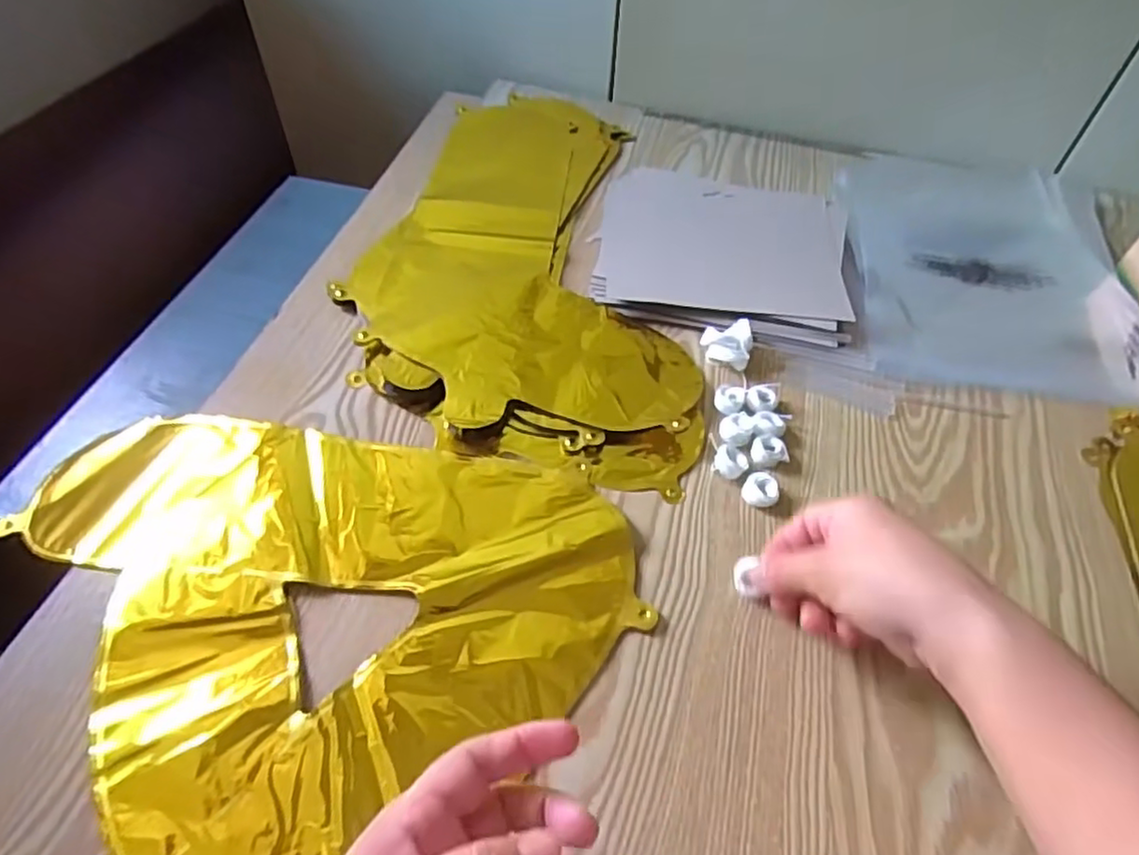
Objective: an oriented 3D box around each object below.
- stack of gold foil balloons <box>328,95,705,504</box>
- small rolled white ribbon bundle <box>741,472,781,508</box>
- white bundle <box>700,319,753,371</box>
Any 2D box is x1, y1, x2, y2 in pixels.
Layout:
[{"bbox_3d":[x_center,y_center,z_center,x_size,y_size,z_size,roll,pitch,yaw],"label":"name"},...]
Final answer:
[{"bbox_3d":[-0.014,-0.152,0.565,0.276,0.014,0.427,12,52,5],"label":"stack of gold foil balloons"},{"bbox_3d":[0.120,0.040,0.423,0.022,0.009,0.023,28,55,17],"label":"small rolled white ribbon bundle"},{"bbox_3d":[0.116,-0.062,0.491,0.031,0.018,0.032,-1,52,-5],"label":"white bundle"}]

